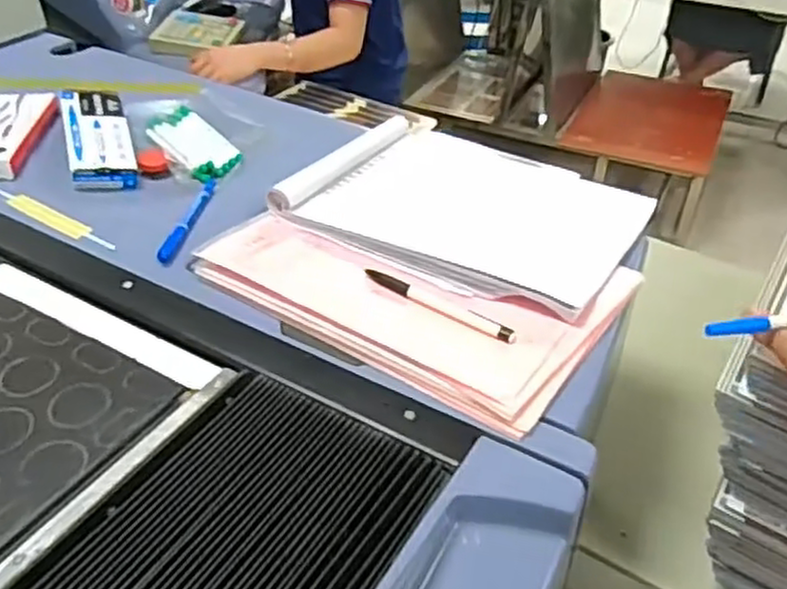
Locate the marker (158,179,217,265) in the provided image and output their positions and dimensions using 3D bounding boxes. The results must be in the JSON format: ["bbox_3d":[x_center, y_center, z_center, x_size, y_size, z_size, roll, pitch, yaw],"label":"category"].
[{"bbox_3d":[-0.192,-0.074,0.695,0.014,0.015,0.136,6,38,7],"label":"marker"}]

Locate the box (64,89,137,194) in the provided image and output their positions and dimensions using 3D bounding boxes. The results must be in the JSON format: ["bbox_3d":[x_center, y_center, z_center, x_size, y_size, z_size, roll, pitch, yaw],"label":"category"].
[{"bbox_3d":[-0.331,-0.177,0.822,0.066,0.030,0.160,-12,52,-17],"label":"box"}]

